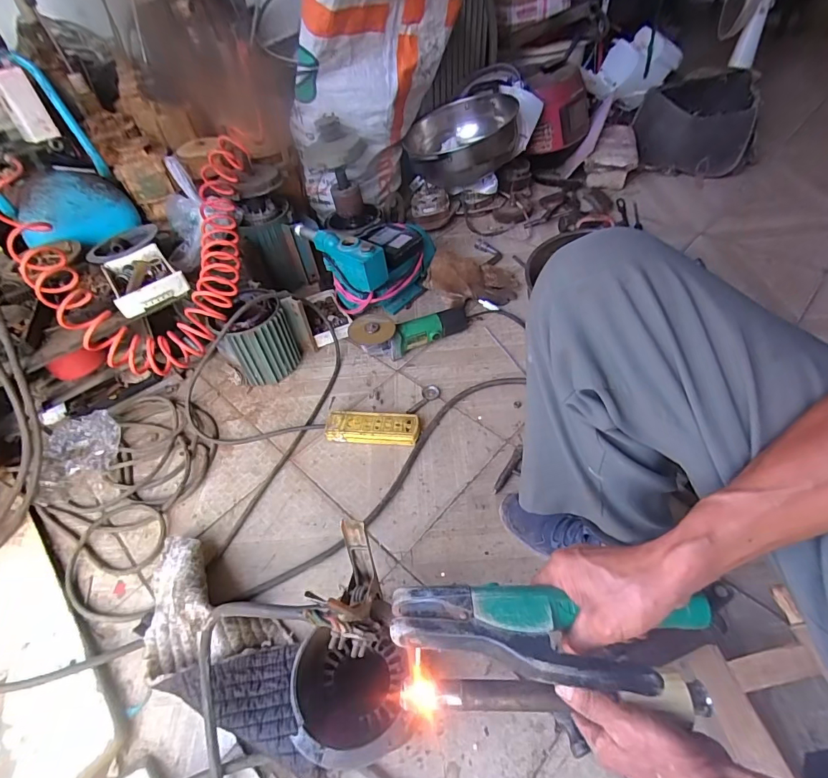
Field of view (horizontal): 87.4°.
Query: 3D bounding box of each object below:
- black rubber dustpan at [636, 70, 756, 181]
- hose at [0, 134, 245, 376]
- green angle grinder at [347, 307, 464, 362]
[{"bbox_3d":[0.888,-0.844,1.397,0.316,0.217,0.281,13,53,17],"label":"black rubber dustpan"},{"bbox_3d":[-0.630,-0.291,0.950,0.516,0.227,0.541,-3,50,4],"label":"hose"},{"bbox_3d":[-0.005,-0.132,0.980,0.290,0.082,0.091,-12,48,-21],"label":"green angle grinder"}]

